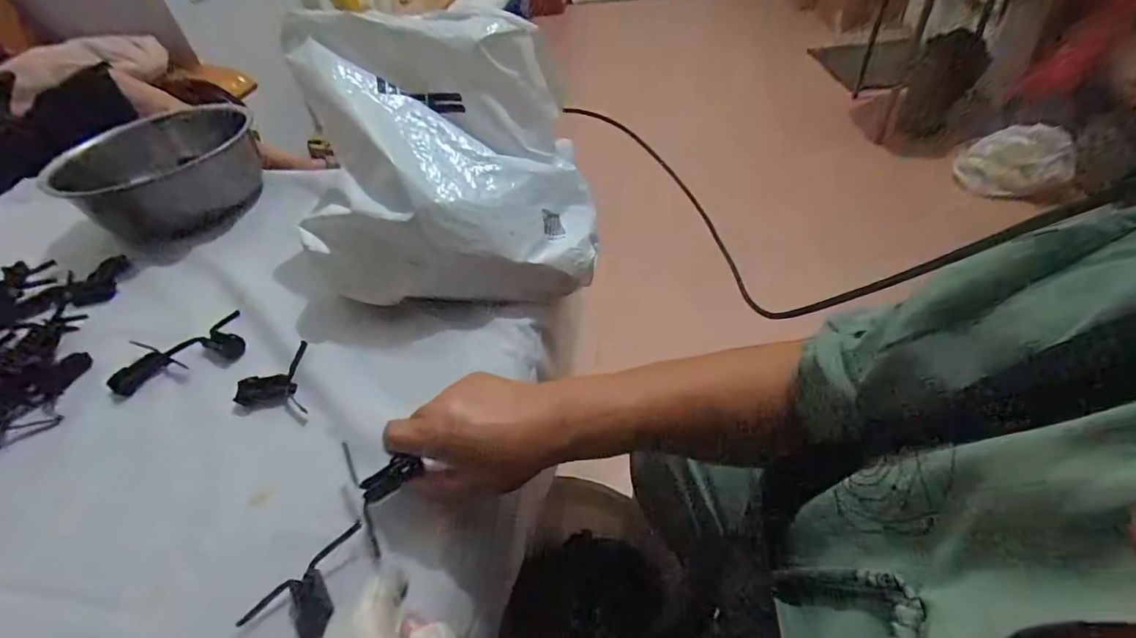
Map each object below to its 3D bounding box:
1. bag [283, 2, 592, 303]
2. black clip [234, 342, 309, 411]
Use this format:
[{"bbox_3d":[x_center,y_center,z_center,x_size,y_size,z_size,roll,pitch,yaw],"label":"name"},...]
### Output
[{"bbox_3d":[-0.126,-0.162,0.502,0.290,0.204,0.244,-7,45,-2],"label":"bag"},{"bbox_3d":[-0.258,0.057,0.425,0.059,0.013,0.067,-16,46,-10],"label":"black clip"}]

